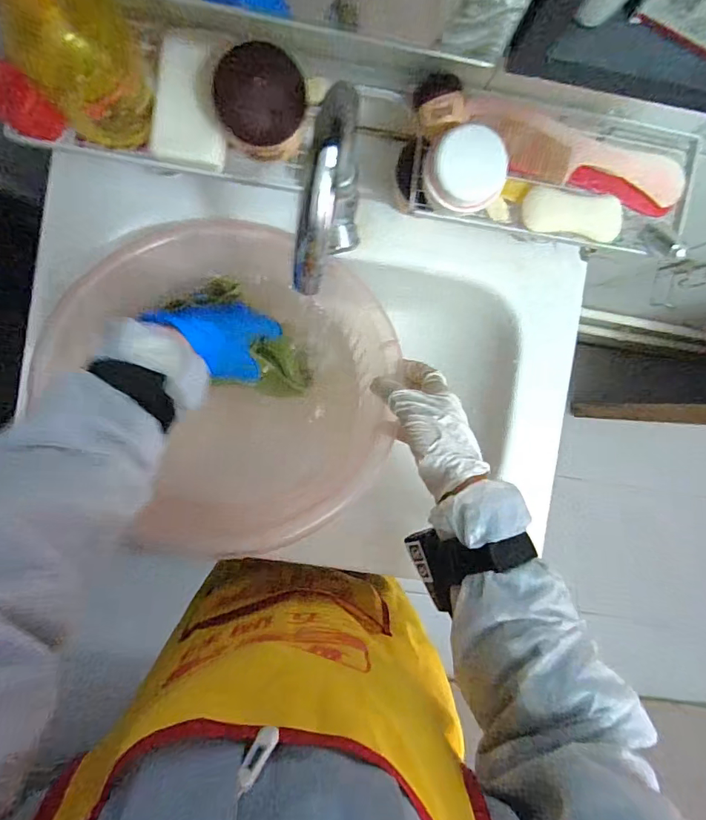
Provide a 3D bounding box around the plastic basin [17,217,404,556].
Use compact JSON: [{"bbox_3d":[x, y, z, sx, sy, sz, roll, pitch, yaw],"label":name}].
[{"bbox_3d":[-0.107,-0.034,0.509,0.321,0.126,0.364,-21,92,-3],"label":"plastic basin"}]

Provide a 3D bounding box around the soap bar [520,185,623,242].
[{"bbox_3d":[0.198,-0.176,0.423,0.089,0.019,0.040,10,90,-4],"label":"soap bar"}]

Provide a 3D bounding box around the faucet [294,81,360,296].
[{"bbox_3d":[-0.014,-0.157,0.386,0.034,0.202,0.146,14,90,-4],"label":"faucet"}]

